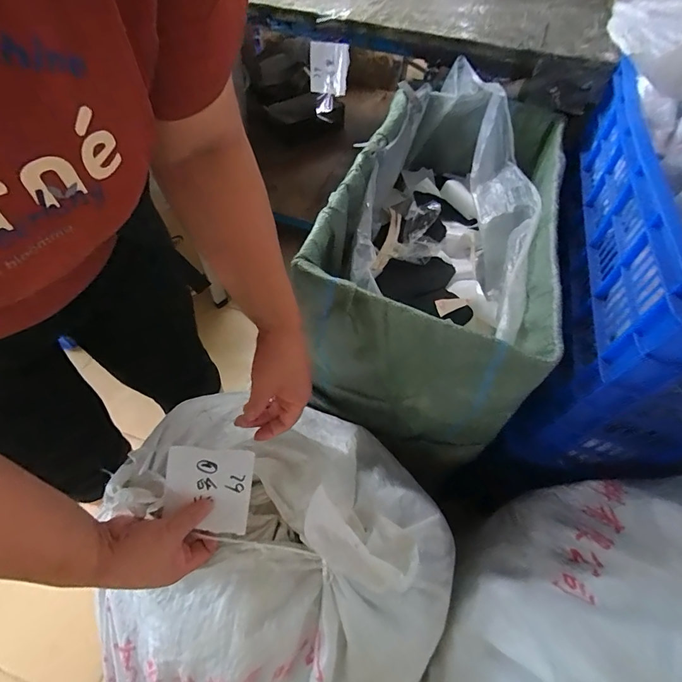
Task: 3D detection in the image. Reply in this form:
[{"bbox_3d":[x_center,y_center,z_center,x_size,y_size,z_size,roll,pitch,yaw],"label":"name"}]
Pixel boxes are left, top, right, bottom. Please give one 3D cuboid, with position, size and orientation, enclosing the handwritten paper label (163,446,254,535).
[{"bbox_3d":[-0.144,0.161,0.409,0.088,0.008,0.087,7,78,-9],"label":"handwritten paper label"}]

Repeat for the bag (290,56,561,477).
[{"bbox_3d":[0.179,-0.200,0.738,0.352,0.281,0.705,16,56,7],"label":"bag"}]

